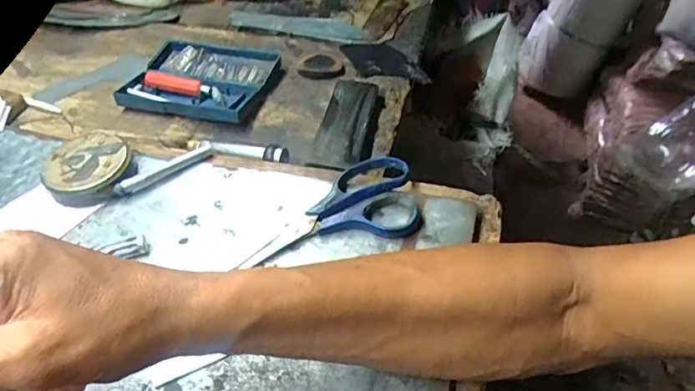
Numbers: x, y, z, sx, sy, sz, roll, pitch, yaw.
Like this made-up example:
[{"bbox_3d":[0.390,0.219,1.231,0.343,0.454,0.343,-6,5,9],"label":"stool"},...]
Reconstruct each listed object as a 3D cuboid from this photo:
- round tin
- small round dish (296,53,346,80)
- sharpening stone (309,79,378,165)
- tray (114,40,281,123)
[{"bbox_3d":[-0.239,-0.027,0.465,0.073,0.027,0.080,2,48,-2],"label":"round tin"},{"bbox_3d":[-0.033,-0.163,0.630,0.060,0.007,0.054,21,50,15],"label":"small round dish"},{"bbox_3d":[-0.001,-0.084,0.547,0.052,0.013,0.154,11,48,6],"label":"sharpening stone"},{"bbox_3d":[-0.175,-0.136,0.600,0.155,0.026,0.129,14,49,9],"label":"tray"}]

